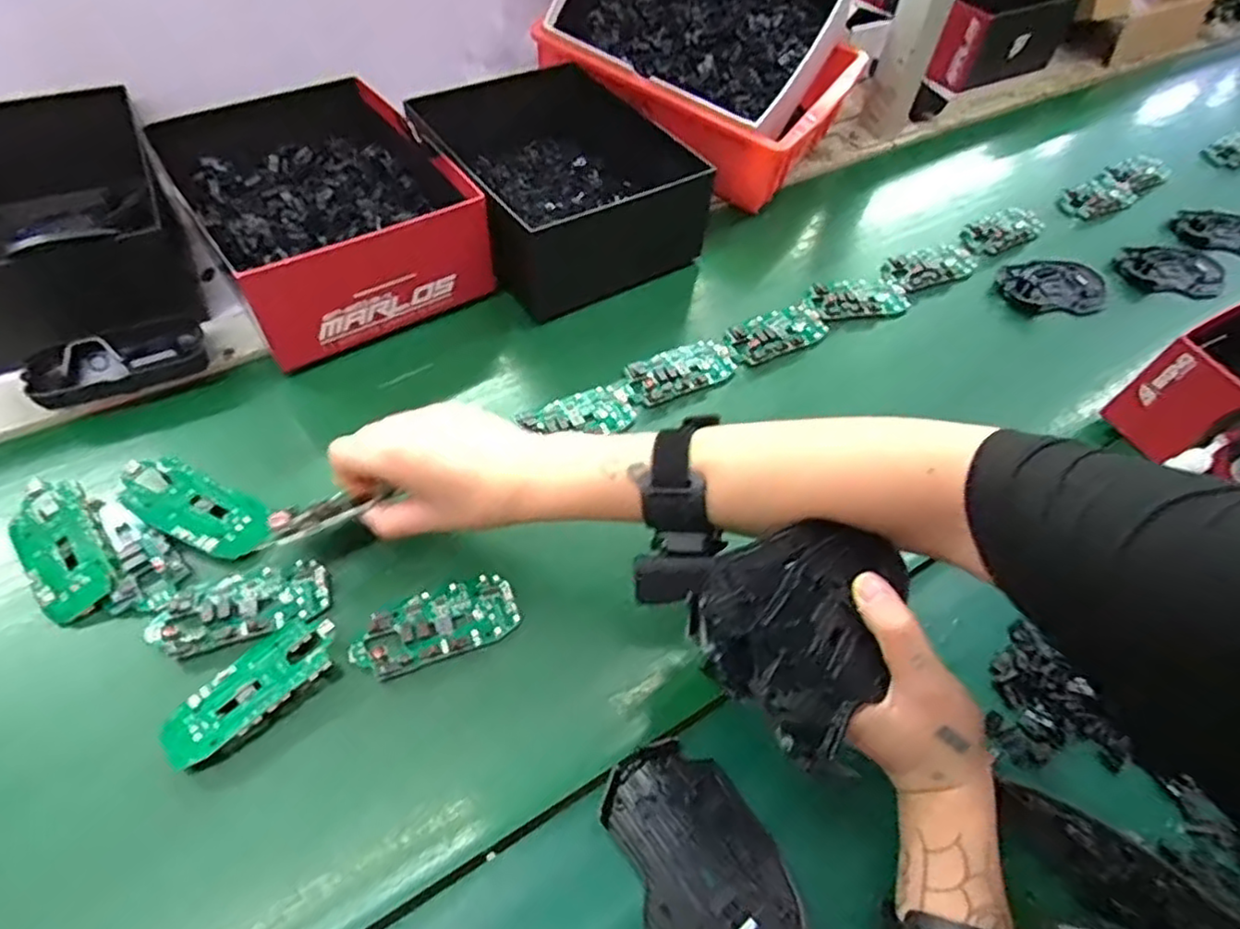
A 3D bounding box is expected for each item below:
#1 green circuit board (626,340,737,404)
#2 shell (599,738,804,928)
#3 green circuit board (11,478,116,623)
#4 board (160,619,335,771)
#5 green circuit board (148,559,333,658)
[{"bbox_3d":[0.051,-0.077,0.553,0.092,0.011,0.046,-19,58,-18],"label":"green circuit board"},{"bbox_3d":[0.041,0.201,0.344,0.075,0.014,0.115,-30,62,-24],"label":"shell"},{"bbox_3d":[-0.346,0.050,0.418,0.045,0.008,0.098,-34,68,-9],"label":"green circuit board"},{"bbox_3d":[-0.206,0.124,0.379,0.097,0.006,0.046,-39,50,-25],"label":"board"},{"bbox_3d":[-0.228,0.086,0.408,0.097,0.007,0.045,-14,56,-15],"label":"green circuit board"}]

